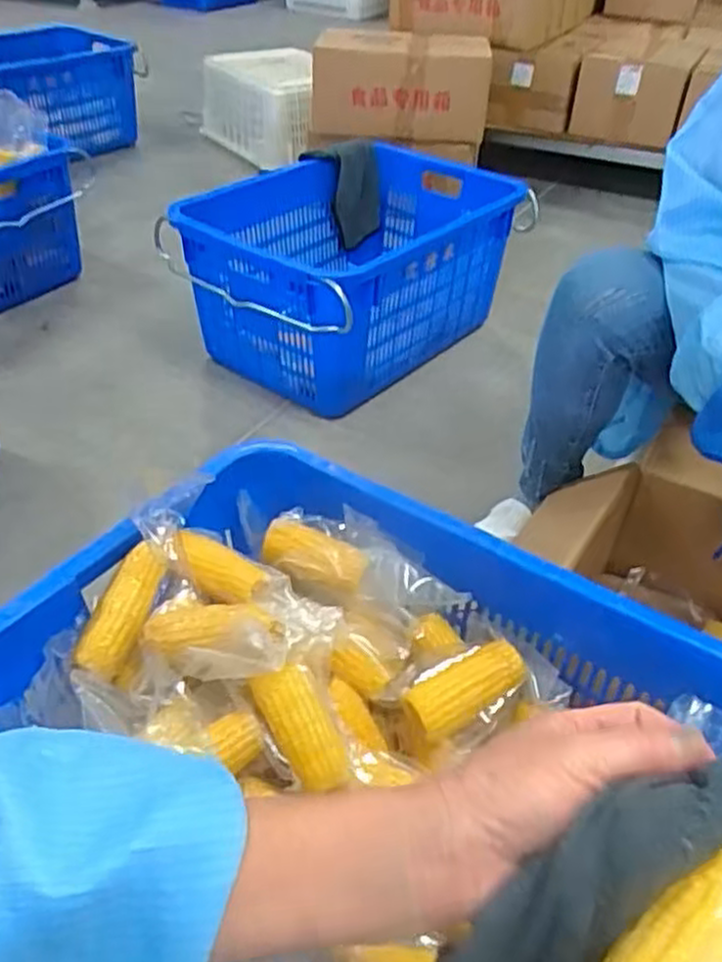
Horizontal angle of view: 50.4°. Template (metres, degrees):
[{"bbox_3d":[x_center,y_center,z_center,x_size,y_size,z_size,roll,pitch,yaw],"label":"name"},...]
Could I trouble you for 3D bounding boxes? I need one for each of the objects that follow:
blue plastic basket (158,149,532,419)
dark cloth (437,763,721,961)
[{"bbox_3d":[-0.004,-0.415,1.501,0.420,0.279,0.645,30,47,30],"label":"blue plastic basket"},{"bbox_3d":[0.081,0.170,0.292,0.183,0.041,0.049,-44,49,2],"label":"dark cloth"}]

